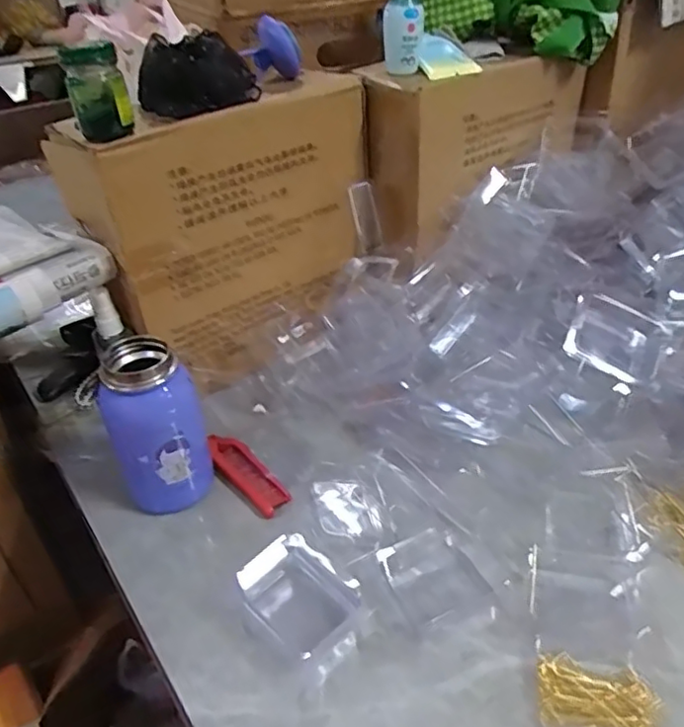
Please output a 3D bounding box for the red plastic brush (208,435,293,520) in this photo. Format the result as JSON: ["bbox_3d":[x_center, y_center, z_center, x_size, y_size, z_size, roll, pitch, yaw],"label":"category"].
[{"bbox_3d":[-0.088,0.095,0.552,0.031,0.012,0.108,-30,45,-31],"label":"red plastic brush"}]

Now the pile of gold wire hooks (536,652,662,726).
[{"bbox_3d":[0.158,0.208,0.382,0.069,0.009,0.044,5,38,10],"label":"pile of gold wire hooks"}]

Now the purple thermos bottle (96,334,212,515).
[{"bbox_3d":[-0.150,0.053,0.503,0.067,0.132,0.063,-7,38,-6],"label":"purple thermos bottle"}]

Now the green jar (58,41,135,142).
[{"bbox_3d":[-0.188,-0.210,0.479,0.043,0.066,0.033,-16,38,-17],"label":"green jar"}]

